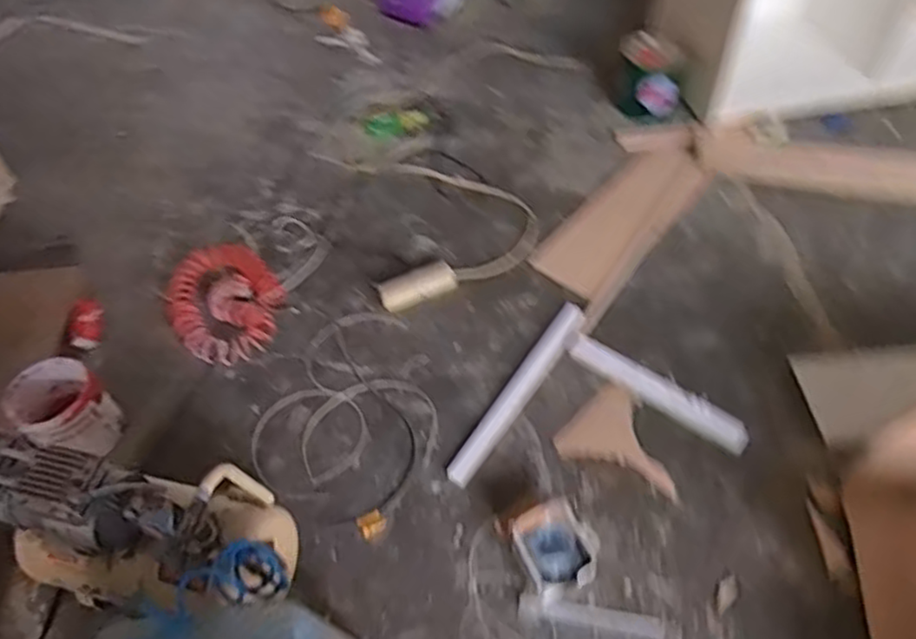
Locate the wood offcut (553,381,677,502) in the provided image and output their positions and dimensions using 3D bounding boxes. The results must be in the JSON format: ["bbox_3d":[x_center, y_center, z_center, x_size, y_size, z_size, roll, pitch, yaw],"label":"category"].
[{"bbox_3d":[0.386,0.286,1.579,0.227,0.011,0.269,-39,60,-24],"label":"wood offcut"}]

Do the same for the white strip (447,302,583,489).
[{"bbox_3d":[0.155,0.165,1.688,0.069,0.018,0.581,27,59,21],"label":"white strip"}]

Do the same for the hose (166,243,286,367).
[{"bbox_3d":[-0.629,-0.074,1.872,0.279,0.075,0.407,-18,54,-10],"label":"hose"}]

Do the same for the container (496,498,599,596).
[{"bbox_3d":[0.198,0.452,1.405,0.162,0.080,0.192,-24,55,-15],"label":"container"}]

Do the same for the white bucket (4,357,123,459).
[{"bbox_3d":[-0.880,0.215,1.577,0.192,0.186,0.186,-1,52,1],"label":"white bucket"}]

